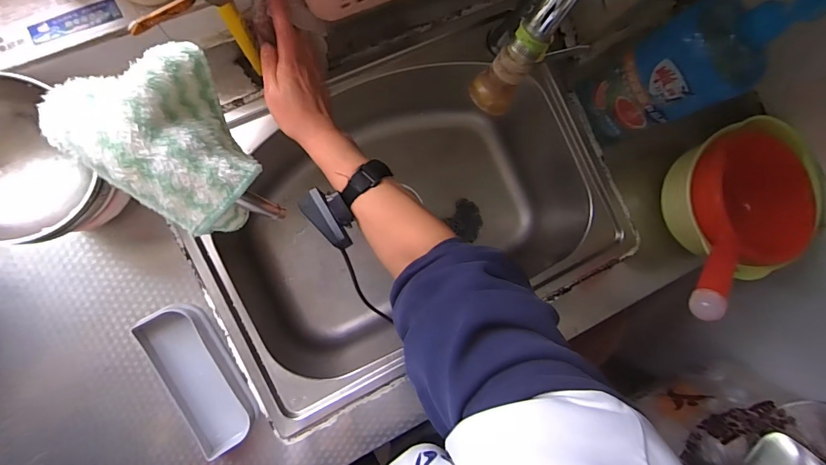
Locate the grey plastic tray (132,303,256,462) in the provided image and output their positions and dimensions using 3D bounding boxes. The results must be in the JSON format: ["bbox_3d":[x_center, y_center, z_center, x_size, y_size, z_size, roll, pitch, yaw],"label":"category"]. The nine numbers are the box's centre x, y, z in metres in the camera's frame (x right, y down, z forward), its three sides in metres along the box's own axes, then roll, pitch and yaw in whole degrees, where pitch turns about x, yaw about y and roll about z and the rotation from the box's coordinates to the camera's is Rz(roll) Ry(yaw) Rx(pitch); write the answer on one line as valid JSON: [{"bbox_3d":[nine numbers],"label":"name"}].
[{"bbox_3d":[-0.261,0.176,0.506,0.077,0.027,0.183,-29,92,-10],"label":"grey plastic tray"}]

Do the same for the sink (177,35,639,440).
[{"bbox_3d":[-0.007,-0.014,0.668,0.574,0.216,0.363,-26,92,-10],"label":"sink"}]

